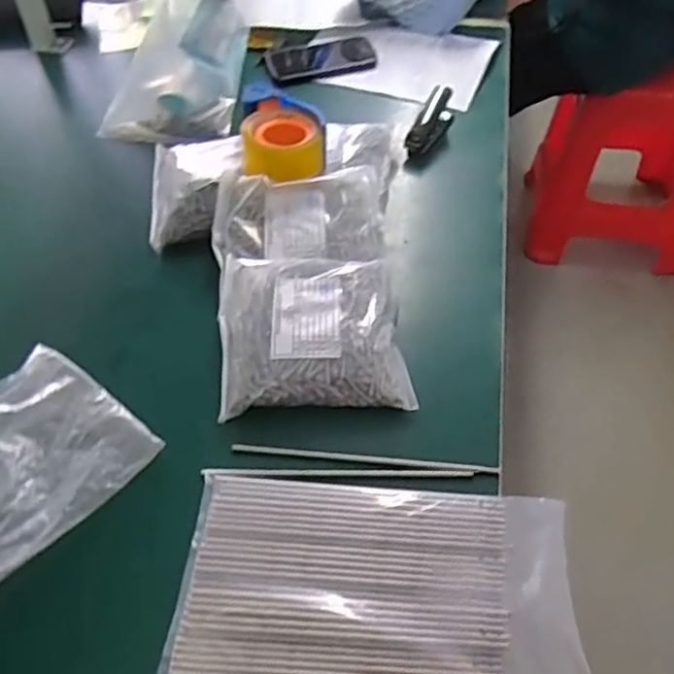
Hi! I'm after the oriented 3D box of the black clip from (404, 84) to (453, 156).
[{"bbox_3d":[0.132,-0.305,0.956,0.042,0.039,0.113,18,54,16],"label":"black clip"}]

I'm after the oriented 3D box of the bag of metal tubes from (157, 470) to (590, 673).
[{"bbox_3d":[0.032,0.199,0.573,0.321,0.021,0.194,4,51,5],"label":"bag of metal tubes"}]

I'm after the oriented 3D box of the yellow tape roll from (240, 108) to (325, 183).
[{"bbox_3d":[-0.066,-0.243,0.860,0.096,0.056,0.096,-1,51,1],"label":"yellow tape roll"}]

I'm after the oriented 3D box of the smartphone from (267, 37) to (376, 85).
[{"bbox_3d":[-0.025,-0.440,1.088,0.167,0.015,0.090,-11,51,-7],"label":"smartphone"}]

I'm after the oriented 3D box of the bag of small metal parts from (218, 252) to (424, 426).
[{"bbox_3d":[-0.027,-0.009,0.725,0.190,0.050,0.177,-3,51,0],"label":"bag of small metal parts"}]

